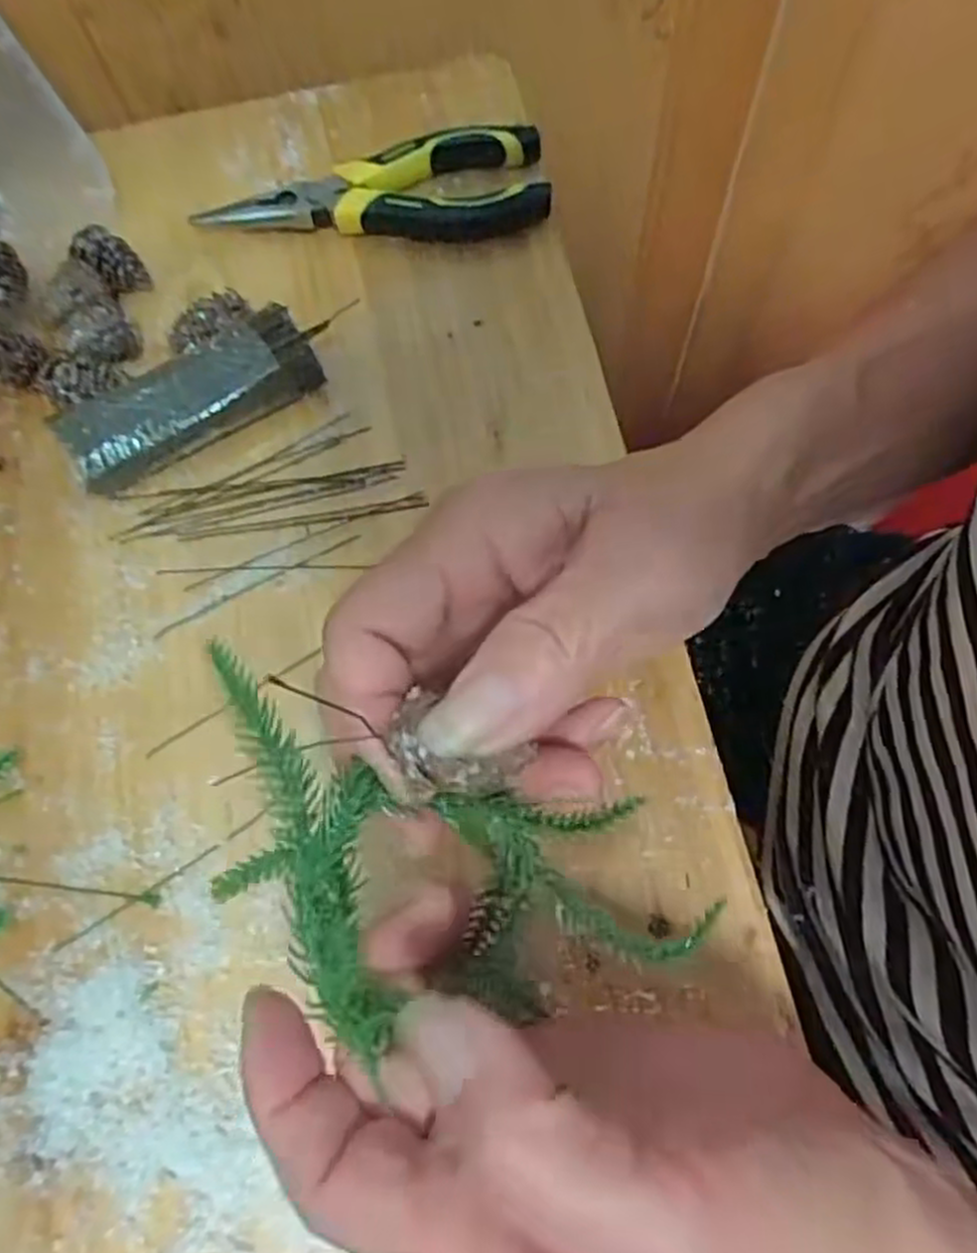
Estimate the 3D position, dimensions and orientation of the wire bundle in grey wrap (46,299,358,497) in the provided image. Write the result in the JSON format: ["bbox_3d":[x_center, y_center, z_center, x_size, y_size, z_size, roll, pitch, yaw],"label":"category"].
[{"bbox_3d":[-0.115,-0.094,0.316,0.114,0.030,0.030,-30,72,-8],"label":"wire bundle in grey wrap"}]

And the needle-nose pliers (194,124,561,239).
[{"bbox_3d":[-0.050,-0.193,0.352,0.152,0.018,0.050,-11,71,-1],"label":"needle-nose pliers"}]

